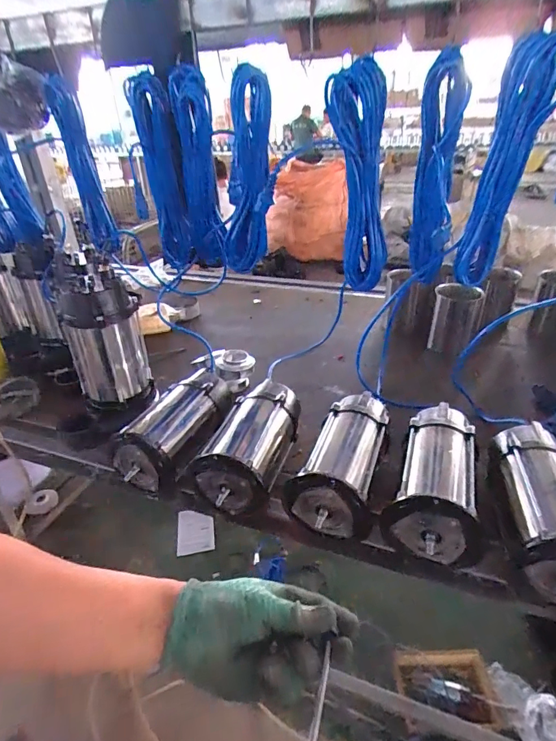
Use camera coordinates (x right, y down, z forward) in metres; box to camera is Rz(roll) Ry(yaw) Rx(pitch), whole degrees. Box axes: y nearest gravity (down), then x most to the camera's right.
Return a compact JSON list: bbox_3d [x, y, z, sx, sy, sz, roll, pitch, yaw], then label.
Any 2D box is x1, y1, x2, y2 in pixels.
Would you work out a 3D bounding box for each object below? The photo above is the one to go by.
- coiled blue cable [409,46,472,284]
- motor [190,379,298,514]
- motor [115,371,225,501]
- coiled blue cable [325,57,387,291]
[{"bbox_3d":[0.267,-0.322,0.713,0.069,0.339,0.060,5,32,12],"label":"coiled blue cable"},{"bbox_3d":[-0.042,0.128,0.794,0.128,0.109,0.287,8,33,17],"label":"motor"},{"bbox_3d":[-0.201,0.111,0.838,0.132,0.108,0.261,10,34,21],"label":"motor"},{"bbox_3d":[0.144,-0.319,0.747,0.110,0.361,0.081,2,32,8],"label":"coiled blue cable"}]

